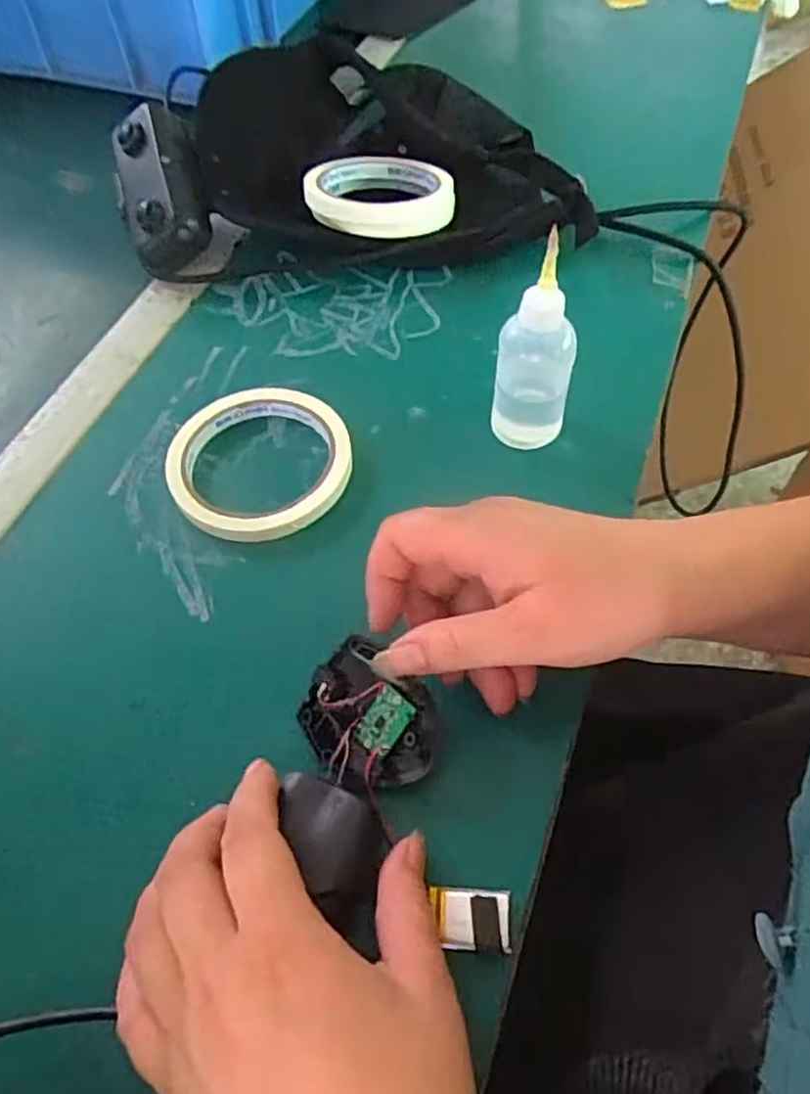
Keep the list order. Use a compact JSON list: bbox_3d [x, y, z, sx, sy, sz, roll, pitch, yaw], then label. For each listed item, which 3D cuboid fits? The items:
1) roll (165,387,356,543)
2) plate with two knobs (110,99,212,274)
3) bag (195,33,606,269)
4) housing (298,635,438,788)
[{"bbox_3d":[-0.076,-0.046,0.382,0.093,0.017,0.093,-1,57,2],"label":"roll"},{"bbox_3d":[-0.160,-0.235,0.467,0.053,0.028,0.106,-12,85,-6],"label":"plate with two knobs"},{"bbox_3d":[-0.006,-0.263,0.489,0.261,0.078,0.159,6,57,6],"label":"bag"},{"bbox_3d":[-0.014,0.071,0.299,0.058,0.013,0.050,44,93,17],"label":"housing"}]

